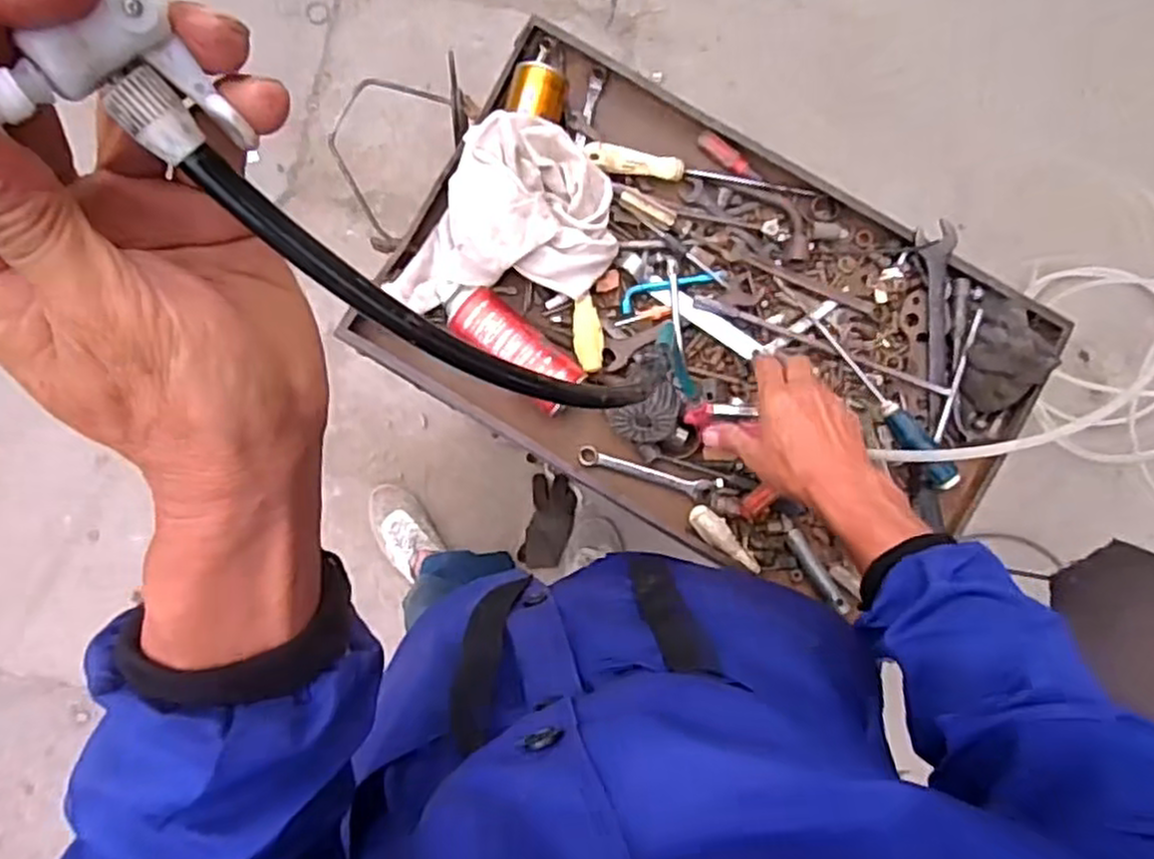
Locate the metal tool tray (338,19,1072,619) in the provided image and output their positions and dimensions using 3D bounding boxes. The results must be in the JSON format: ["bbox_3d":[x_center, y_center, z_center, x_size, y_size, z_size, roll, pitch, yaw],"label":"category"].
[{"bbox_3d":[0.132,-0.100,0.779,0.634,0.080,0.406,31,86,-1],"label":"metal tool tray"}]

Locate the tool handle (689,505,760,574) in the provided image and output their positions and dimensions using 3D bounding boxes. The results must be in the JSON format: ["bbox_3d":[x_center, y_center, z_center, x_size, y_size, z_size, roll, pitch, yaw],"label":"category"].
[{"bbox_3d":[0.149,0.114,0.764,0.025,0.017,0.090,-43,87,-4],"label":"tool handle"}]

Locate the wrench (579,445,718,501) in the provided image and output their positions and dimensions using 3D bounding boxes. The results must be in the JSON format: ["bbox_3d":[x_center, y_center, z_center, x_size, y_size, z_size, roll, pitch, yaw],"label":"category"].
[{"bbox_3d":[0.071,0.045,0.784,0.140,0.013,0.021,16,85,0],"label":"wrench"}]

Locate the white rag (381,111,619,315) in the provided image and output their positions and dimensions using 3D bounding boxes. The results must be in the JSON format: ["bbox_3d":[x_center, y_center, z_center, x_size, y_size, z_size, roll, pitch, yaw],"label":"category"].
[{"bbox_3d":[-0.079,-0.216,0.766,0.230,0.078,0.180,-5,85,-1],"label":"white rag"}]

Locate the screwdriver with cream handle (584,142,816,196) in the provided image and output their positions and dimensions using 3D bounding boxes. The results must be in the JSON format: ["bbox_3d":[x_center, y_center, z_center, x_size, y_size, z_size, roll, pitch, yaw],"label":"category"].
[{"bbox_3d":[0.127,-0.269,0.792,0.235,0.021,0.026,7,85,0],"label":"screwdriver with cream handle"}]

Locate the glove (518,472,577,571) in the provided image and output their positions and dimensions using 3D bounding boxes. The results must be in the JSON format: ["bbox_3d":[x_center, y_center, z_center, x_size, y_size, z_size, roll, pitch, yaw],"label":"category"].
[{"bbox_3d":[-0.053,0.177,1.445,0.087,0.027,0.175,11,86,-3],"label":"glove"}]

